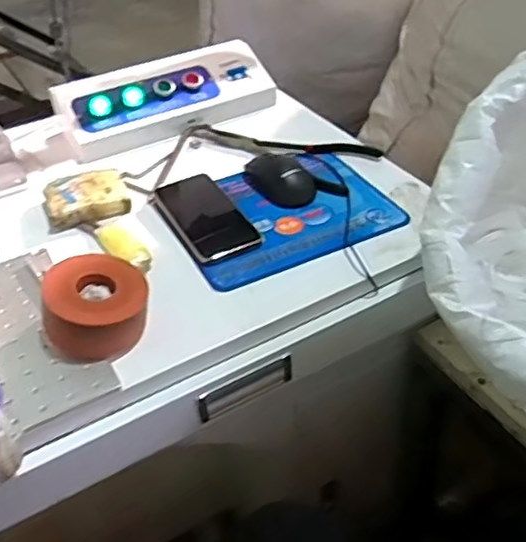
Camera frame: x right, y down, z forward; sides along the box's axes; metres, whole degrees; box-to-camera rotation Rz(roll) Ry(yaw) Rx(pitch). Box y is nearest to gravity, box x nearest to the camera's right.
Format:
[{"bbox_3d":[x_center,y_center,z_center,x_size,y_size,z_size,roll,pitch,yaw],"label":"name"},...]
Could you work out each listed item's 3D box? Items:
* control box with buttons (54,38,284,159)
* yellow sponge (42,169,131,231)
[{"bbox_3d":[-0.144,-0.259,0.975,0.320,0.090,0.114,-23,44,-21],"label":"control box with buttons"},{"bbox_3d":[-0.223,-0.092,0.812,0.100,0.026,0.083,-14,41,-12],"label":"yellow sponge"}]

